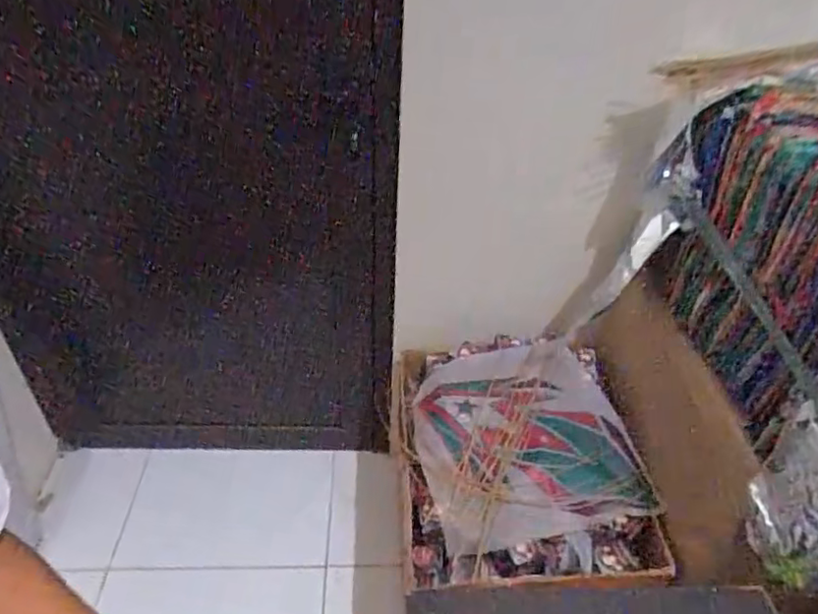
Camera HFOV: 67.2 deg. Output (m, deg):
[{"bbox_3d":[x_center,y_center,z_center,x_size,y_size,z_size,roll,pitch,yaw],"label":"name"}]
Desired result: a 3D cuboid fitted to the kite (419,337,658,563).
[{"bbox_3d":[0.206,0.241,1.173,0.380,0.069,0.410,-10,47,-8],"label":"kite"}]

